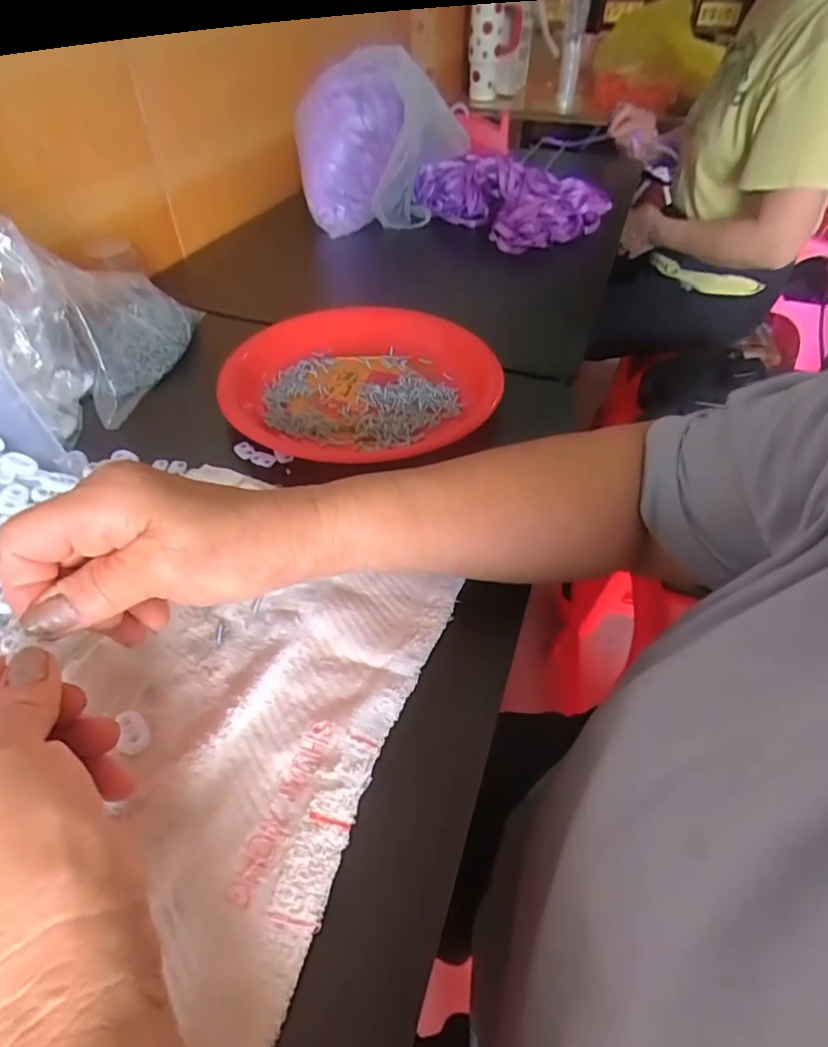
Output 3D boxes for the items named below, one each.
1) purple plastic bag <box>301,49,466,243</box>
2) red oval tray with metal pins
[{"bbox_3d":[-0.039,-0.490,0.721,0.207,0.184,0.119,1,46,-3],"label":"purple plastic bag"},{"bbox_3d":[-0.044,-0.125,0.475,0.214,0.030,0.233,28,52,23],"label":"red oval tray with metal pins"}]

